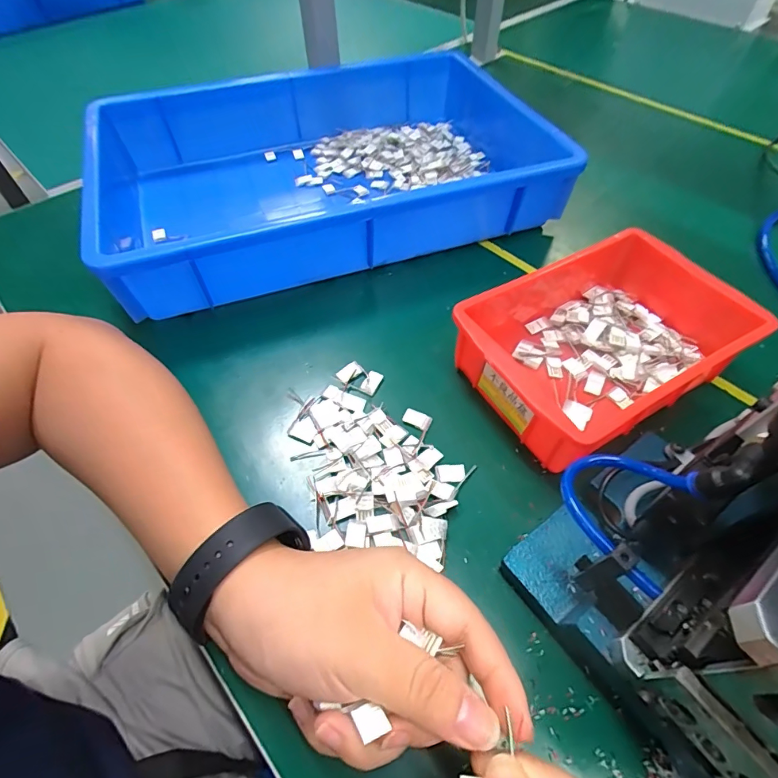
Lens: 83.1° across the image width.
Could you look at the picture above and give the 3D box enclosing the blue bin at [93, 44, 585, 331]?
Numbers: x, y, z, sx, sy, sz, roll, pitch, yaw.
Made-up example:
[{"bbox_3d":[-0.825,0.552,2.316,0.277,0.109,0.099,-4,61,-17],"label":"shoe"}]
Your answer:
[{"bbox_3d":[-0.040,-0.231,0.450,0.464,0.100,0.262,-20,56,-11],"label":"blue bin"}]

